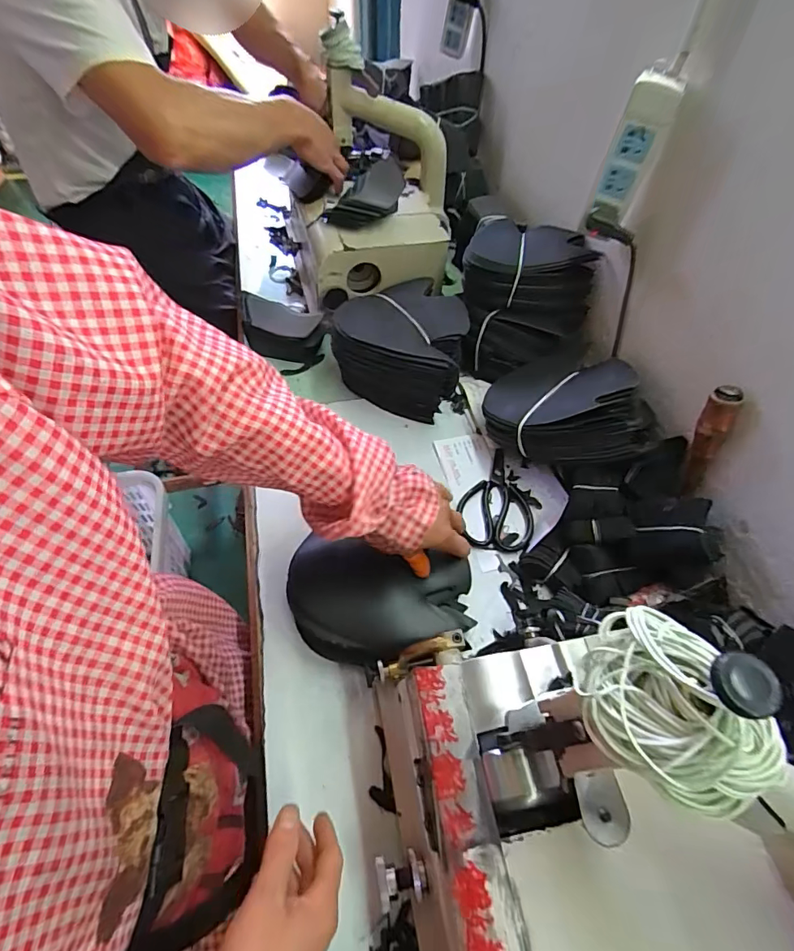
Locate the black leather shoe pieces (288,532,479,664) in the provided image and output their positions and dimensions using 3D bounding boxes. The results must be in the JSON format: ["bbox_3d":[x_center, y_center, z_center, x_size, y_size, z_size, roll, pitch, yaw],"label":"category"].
[{"bbox_3d":[-0.020,0.141,0.516,0.199,0.041,0.128,9,56,4],"label":"black leather shoe pieces"}]

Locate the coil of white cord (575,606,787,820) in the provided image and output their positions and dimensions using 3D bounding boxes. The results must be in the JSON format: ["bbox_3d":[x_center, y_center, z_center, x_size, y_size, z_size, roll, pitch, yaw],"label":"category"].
[{"bbox_3d":[0.120,0.102,0.201,0.060,0.043,0.082,-29,62,-20],"label":"coil of white cord"}]

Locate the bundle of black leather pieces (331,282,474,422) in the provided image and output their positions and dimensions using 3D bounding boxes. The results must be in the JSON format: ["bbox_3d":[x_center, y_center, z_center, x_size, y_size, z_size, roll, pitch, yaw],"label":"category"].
[{"bbox_3d":[0.006,-0.207,0.734,0.193,0.108,0.193,16,57,8],"label":"bundle of black leather pieces"}]

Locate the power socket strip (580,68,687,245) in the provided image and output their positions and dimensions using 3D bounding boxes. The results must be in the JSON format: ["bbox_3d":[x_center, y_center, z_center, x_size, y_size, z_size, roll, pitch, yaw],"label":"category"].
[{"bbox_3d":[0.281,-0.382,0.572,0.057,0.162,0.044,14,56,8],"label":"power socket strip"}]

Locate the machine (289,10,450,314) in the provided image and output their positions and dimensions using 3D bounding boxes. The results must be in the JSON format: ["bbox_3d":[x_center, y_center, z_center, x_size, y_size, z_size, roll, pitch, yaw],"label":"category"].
[{"bbox_3d":[-0.048,-0.480,0.790,0.275,0.303,0.305,-3,56,-4],"label":"machine"}]

